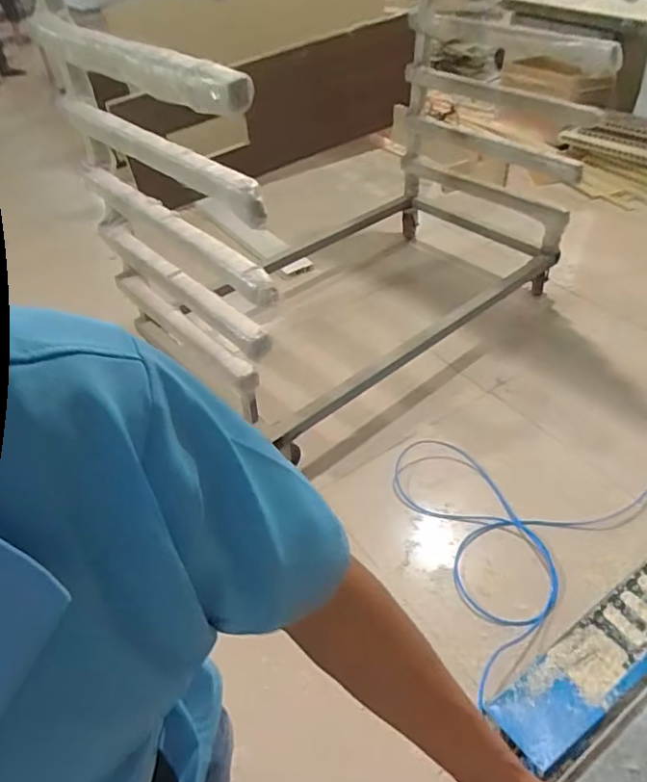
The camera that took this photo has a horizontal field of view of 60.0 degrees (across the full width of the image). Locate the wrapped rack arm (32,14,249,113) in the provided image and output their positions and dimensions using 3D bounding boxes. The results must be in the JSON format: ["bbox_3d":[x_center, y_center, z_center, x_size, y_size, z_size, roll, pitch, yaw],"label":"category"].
[{"bbox_3d":[-0.475,-0.757,1.275,0.076,0.085,0.868,-34,51,-29],"label":"wrapped rack arm"}]

